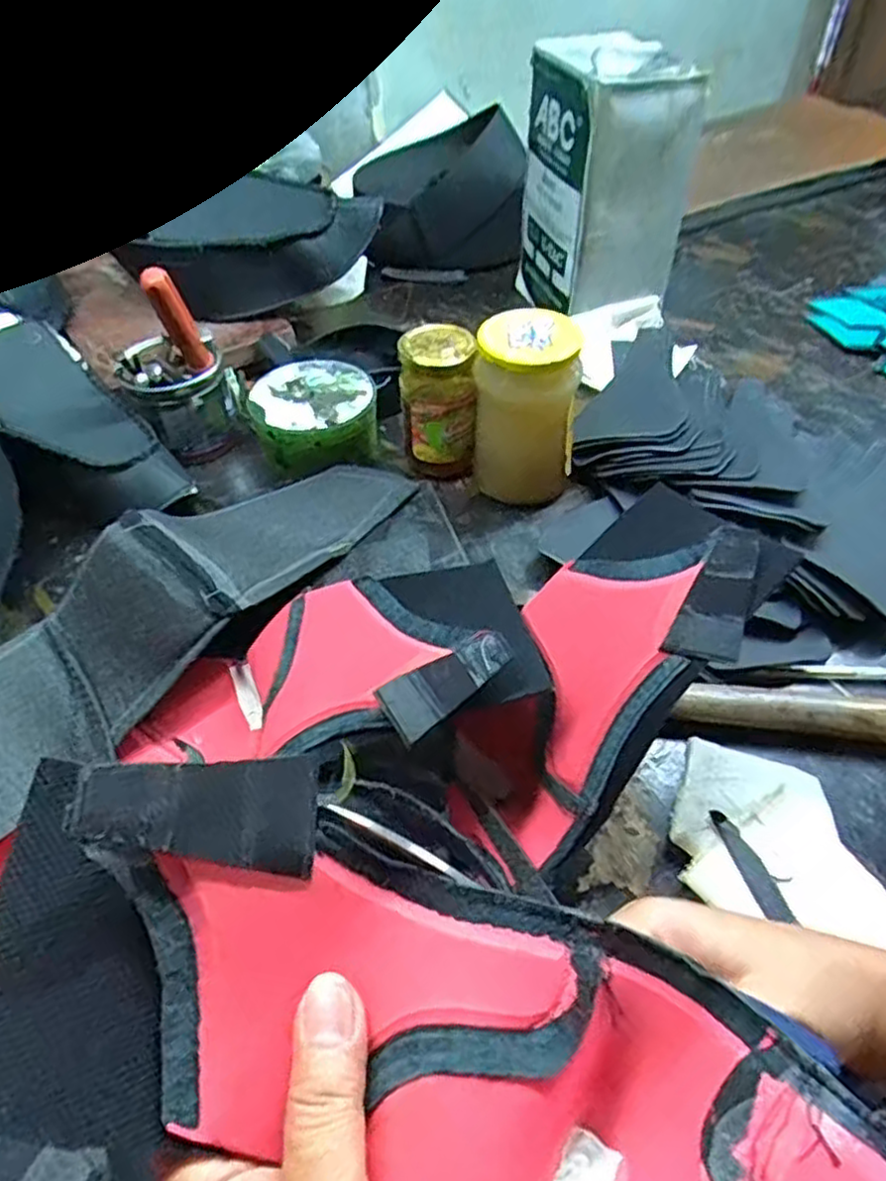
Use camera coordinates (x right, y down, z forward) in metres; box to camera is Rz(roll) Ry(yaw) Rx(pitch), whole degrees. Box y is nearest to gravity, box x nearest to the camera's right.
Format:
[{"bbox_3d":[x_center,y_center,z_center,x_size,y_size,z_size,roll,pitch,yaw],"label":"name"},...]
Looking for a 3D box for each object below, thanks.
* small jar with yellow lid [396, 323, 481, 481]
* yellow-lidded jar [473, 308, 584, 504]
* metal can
[{"bbox_3d":[-0.003,-0.145,0.570,0.057,0.110,0.052,0,49,0],"label":"small jar with yellow lid"},{"bbox_3d":[0.062,-0.140,0.547,0.075,0.122,0.062,3,49,4],"label":"yellow-lidded jar"},{"bbox_3d":[0.149,-0.386,0.705,0.103,0.216,0.163,-14,50,-11],"label":"metal can"}]

